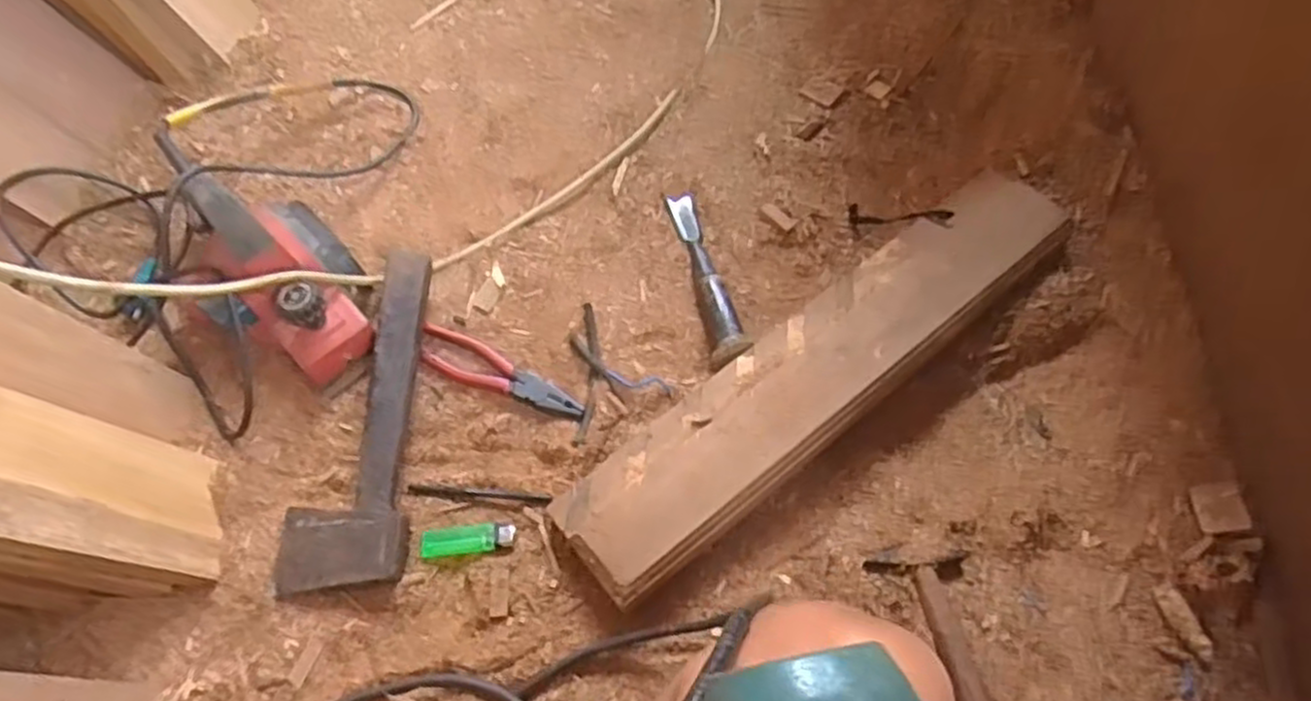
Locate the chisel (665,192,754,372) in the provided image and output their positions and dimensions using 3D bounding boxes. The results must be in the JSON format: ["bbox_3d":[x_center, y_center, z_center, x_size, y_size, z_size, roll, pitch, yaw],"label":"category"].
[{"bbox_3d":[0.055,-0.084,0.822,0.037,0.036,0.235,-9,61,-6],"label":"chisel"}]

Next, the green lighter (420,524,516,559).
[{"bbox_3d":[-0.168,0.171,0.692,0.081,0.010,0.024,-5,60,-4],"label":"green lighter"}]

